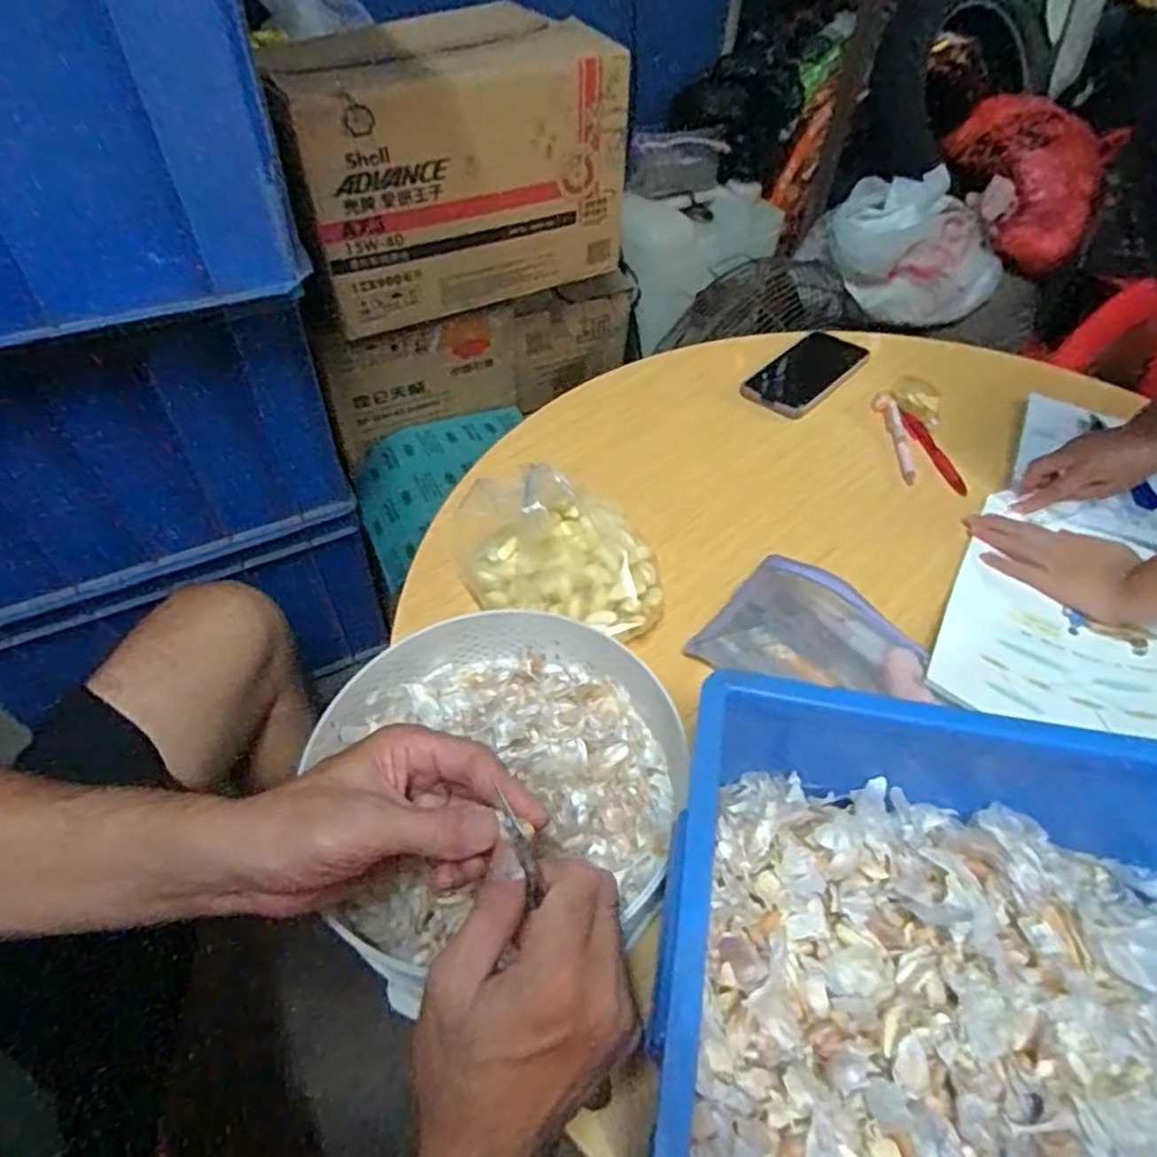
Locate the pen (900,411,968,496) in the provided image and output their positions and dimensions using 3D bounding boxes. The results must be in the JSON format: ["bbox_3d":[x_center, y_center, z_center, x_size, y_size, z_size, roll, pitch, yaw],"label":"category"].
[{"bbox_3d":[0.349,-0.126,0.698,0.017,0.008,0.119,-5,50,-10],"label":"pen"}]

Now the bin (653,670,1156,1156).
[{"bbox_3d":[0.213,0.210,0.340,0.350,0.123,0.264,11,49,5],"label":"bin"}]

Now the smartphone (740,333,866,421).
[{"bbox_3d":[0.256,-0.233,0.796,0.078,0.009,0.156,39,62,21],"label":"smartphone"}]

